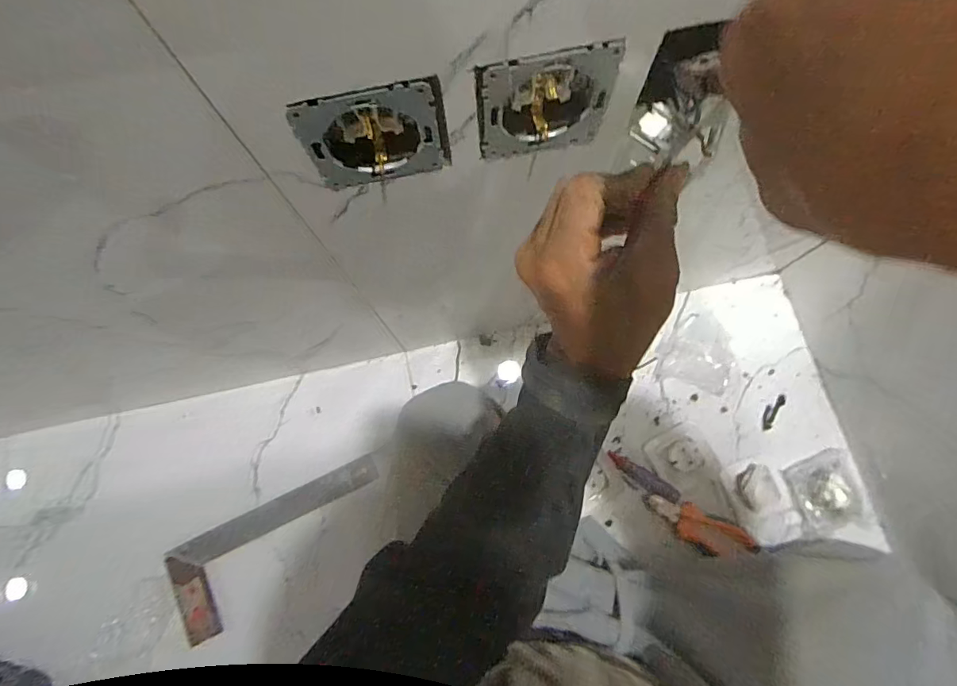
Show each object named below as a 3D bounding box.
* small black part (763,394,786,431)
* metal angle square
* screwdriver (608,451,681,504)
[{"bbox_3d":[0.420,0.098,0.683,0.018,0.005,0.058,31,79,8],"label":"small black part"},{"bbox_3d":[-0.270,0.269,0.658,0.307,0.020,0.121,-30,78,-6],"label":"metal angle square"},{"bbox_3d":[0.226,0.184,0.657,0.104,0.015,0.022,34,79,9],"label":"screwdriver"}]

